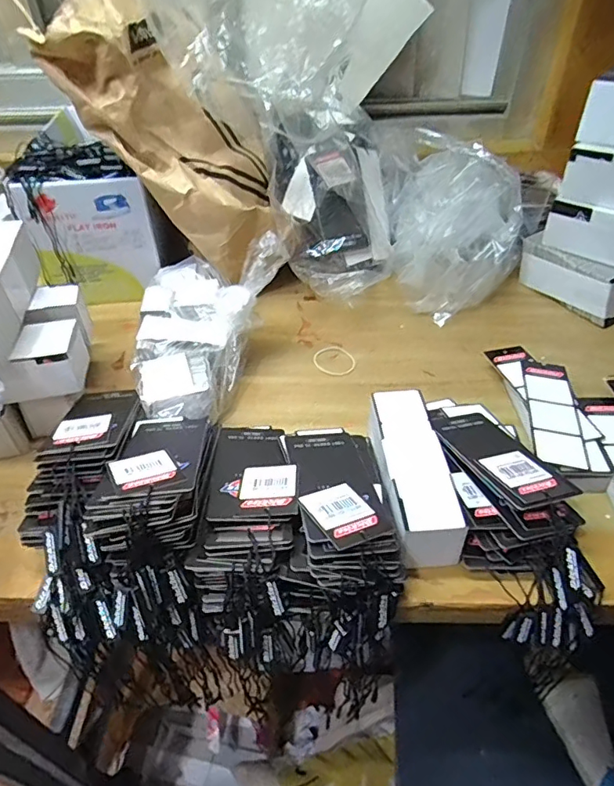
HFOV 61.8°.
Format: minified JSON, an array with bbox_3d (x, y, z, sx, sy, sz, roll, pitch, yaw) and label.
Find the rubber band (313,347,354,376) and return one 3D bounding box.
[{"bbox_3d":[0.026,-0.031,0.484,0.037,0.004,0.042,-19,46,-17],"label":"rubber band"}]

